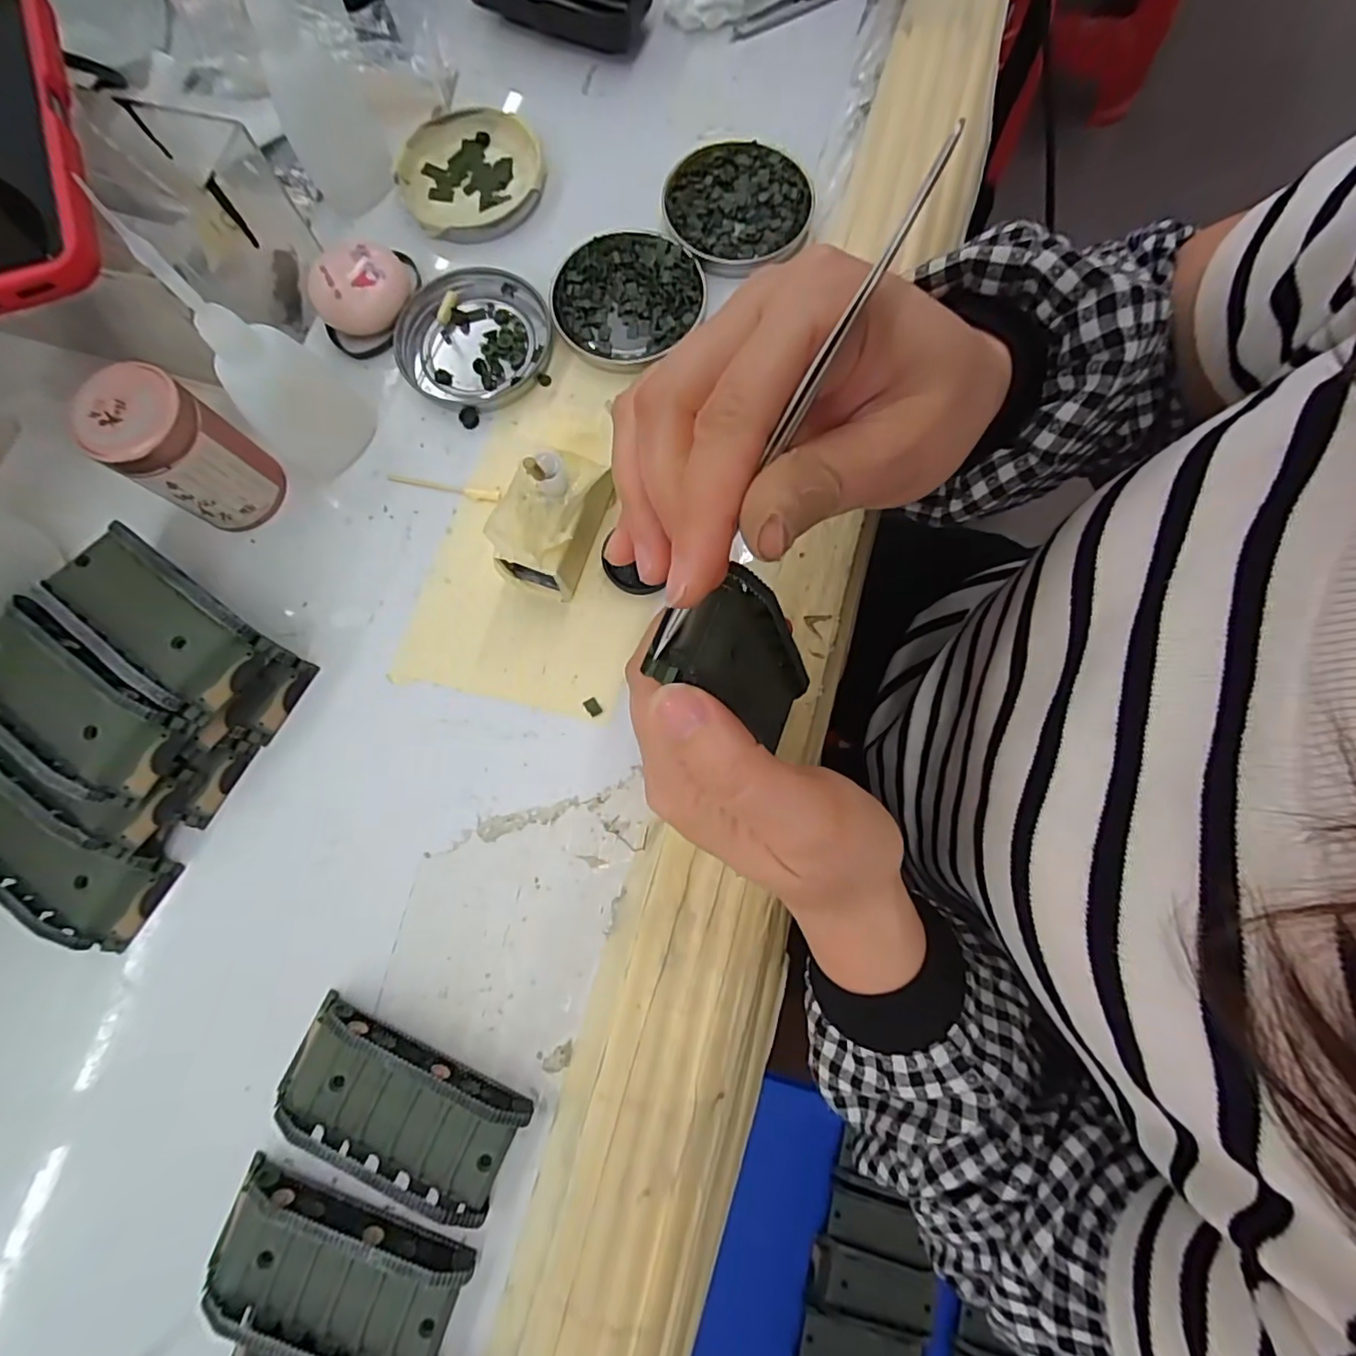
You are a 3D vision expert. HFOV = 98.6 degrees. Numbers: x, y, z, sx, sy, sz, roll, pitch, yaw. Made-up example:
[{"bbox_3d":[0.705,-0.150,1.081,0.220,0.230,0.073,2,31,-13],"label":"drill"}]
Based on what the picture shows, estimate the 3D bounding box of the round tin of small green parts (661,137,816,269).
[{"bbox_3d":[0.032,-0.255,0.313,0.076,0.010,0.081,0,79,1],"label":"round tin of small green parts"}]

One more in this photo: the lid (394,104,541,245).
[{"bbox_3d":[-0.117,-0.282,0.324,0.076,0.014,0.080,0,79,1],"label":"lid"}]

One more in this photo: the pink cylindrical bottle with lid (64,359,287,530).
[{"bbox_3d":[-0.220,-0.101,0.264,0.042,0.067,0.043,0,79,1],"label":"pink cylindrical bottle with lid"}]

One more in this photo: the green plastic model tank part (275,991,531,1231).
[{"bbox_3d":[-0.112,0.171,0.231,0.095,0.019,0.044,25,80,6],"label":"green plastic model tank part"}]

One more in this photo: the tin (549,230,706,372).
[{"bbox_3d":[-0.028,-0.198,0.303,0.073,0.009,0.077,0,79,1],"label":"tin"}]

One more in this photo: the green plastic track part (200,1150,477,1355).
[{"bbox_3d":[-0.131,0.227,0.219,0.095,0.017,0.047,17,80,4],"label":"green plastic track part"}]

